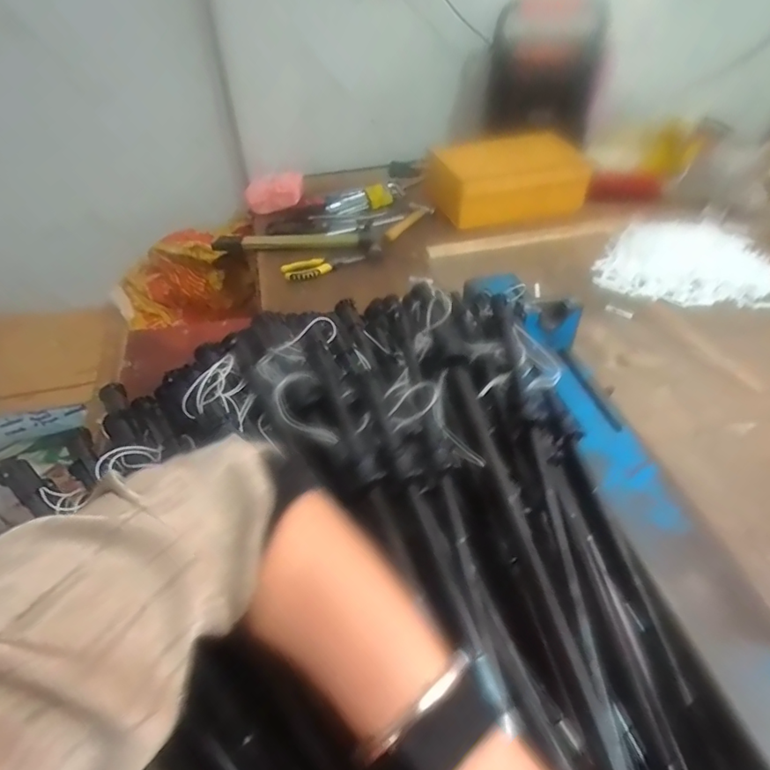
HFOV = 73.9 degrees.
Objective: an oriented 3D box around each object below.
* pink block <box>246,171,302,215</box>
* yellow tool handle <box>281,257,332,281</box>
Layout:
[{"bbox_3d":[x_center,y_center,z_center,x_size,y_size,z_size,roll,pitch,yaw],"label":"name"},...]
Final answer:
[{"bbox_3d":[-0.233,-0.406,1.083,0.133,0.068,0.025,-29,48,-24],"label":"pink block"},{"bbox_3d":[-0.138,-0.205,0.908,0.084,0.022,0.027,-22,47,-16],"label":"yellow tool handle"}]

